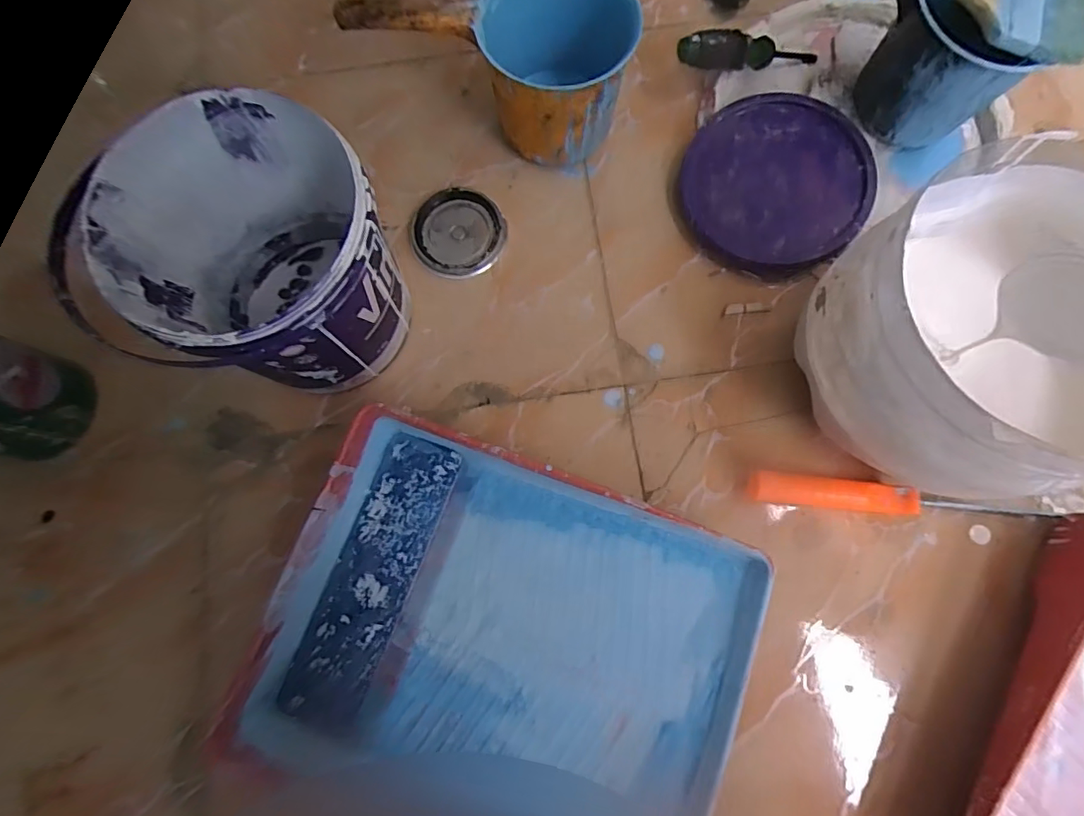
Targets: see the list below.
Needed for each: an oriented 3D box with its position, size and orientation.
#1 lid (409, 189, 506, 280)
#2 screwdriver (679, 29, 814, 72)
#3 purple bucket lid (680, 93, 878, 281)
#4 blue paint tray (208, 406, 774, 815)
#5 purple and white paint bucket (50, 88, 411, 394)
[{"bbox_3d":[-0.087,-0.183,0.561,0.097,0.010,0.093,0,77,0],"label":"lid"},{"bbox_3d":[0.222,-0.372,0.568,0.176,0.026,0.026,-12,77,-22],"label":"screwdriver"},{"bbox_3d":[0.237,-0.227,0.558,0.180,0.040,0.181,0,77,0],"label":"purple bucket lid"},{"bbox_3d":[-0.023,0.191,0.443,0.366,0.074,0.282,19,78,4],"label":"blue paint tray"},{"bbox_3d":[-0.215,-0.111,0.454,0.186,0.187,0.186,0,77,0],"label":"purple and white paint bucket"}]

